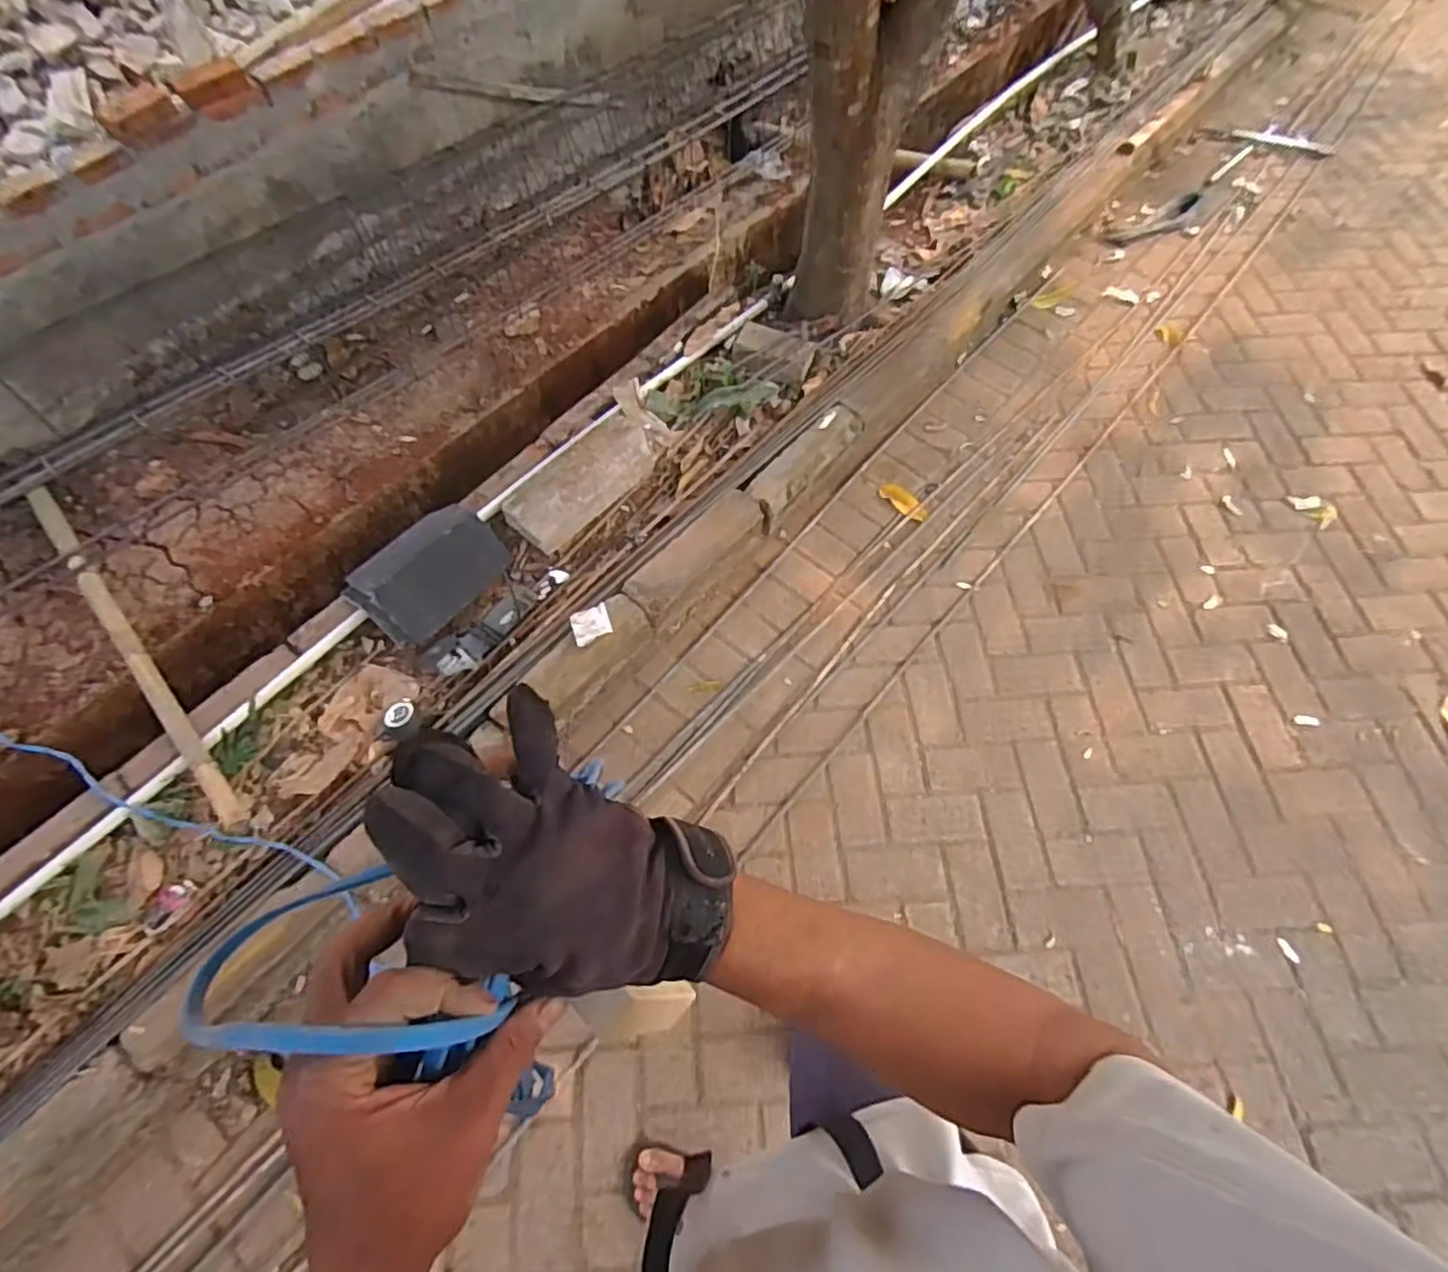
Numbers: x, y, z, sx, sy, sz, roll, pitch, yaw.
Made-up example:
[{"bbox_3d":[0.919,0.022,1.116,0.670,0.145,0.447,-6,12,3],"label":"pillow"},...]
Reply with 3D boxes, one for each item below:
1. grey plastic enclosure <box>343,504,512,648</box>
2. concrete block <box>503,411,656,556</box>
[{"bbox_3d":[-0.721,-0.165,1.704,0.241,0.118,0.347,34,69,14],"label":"grey plastic enclosure"},{"bbox_3d":[-0.366,-0.399,1.808,0.416,0.083,0.186,-42,72,-18],"label":"concrete block"}]

